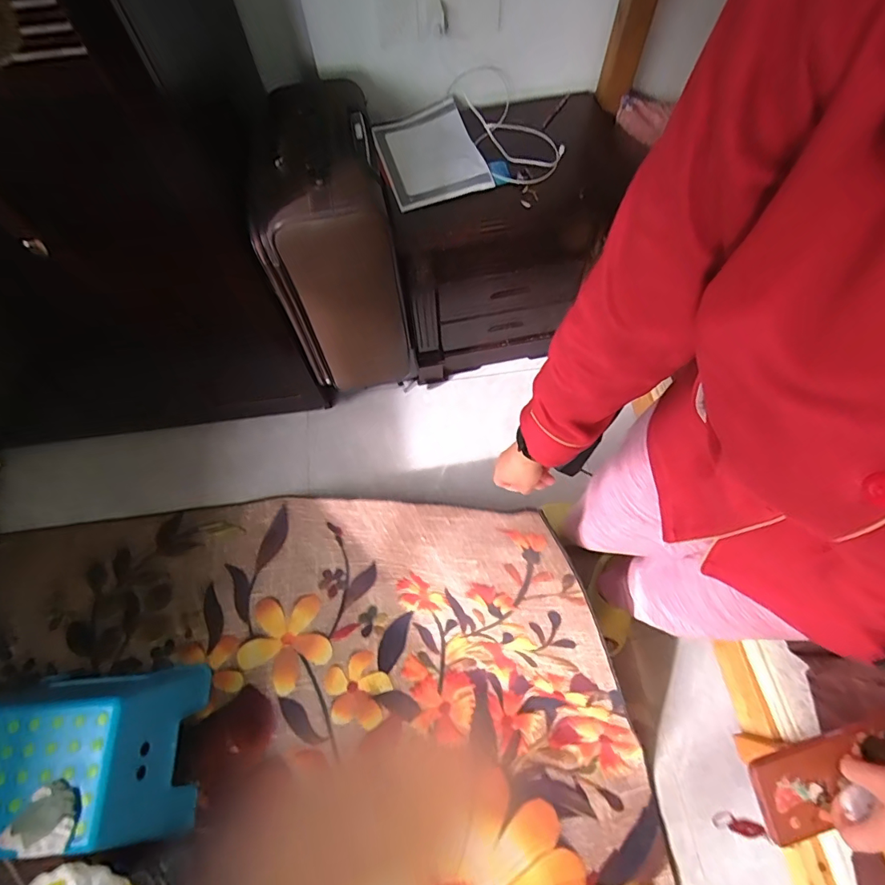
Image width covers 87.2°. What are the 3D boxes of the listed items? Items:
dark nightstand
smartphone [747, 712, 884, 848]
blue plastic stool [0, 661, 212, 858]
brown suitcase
[{"bbox_3d":[0.147,-0.507,1.273,0.565,0.563,0.367,-16,66,-4],"label":"dark nightstand"},{"bbox_3d":[0.375,0.319,0.444,0.158,0.015,0.074,-18,78,-4],"label":"smartphone"},{"bbox_3d":[-0.749,0.650,0.957,0.434,0.245,0.313,-6,66,0],"label":"blue plastic stool"},{"bbox_3d":[-0.256,-0.436,1.112,0.267,0.560,0.426,-18,66,-5],"label":"brown suitcase"}]

